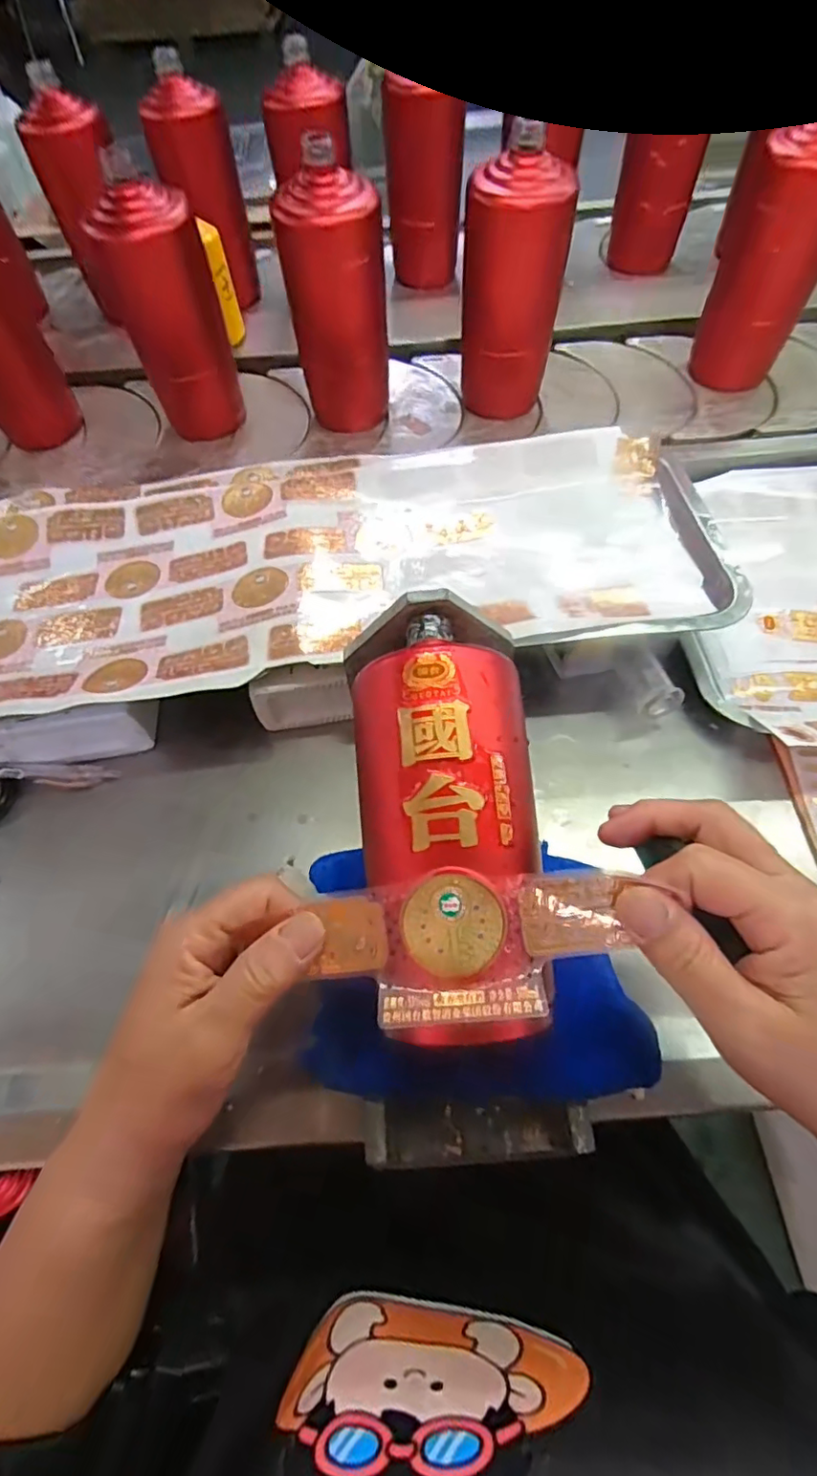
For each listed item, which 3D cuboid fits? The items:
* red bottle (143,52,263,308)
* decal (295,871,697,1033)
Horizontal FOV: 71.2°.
[{"bbox_3d":[-0.219,-0.585,0.621,0.068,0.176,0.065,11,62,8],"label":"red bottle"},{"bbox_3d":[0.022,0.082,0.223,0.118,0.009,0.055,-4,70,8],"label":"decal"}]

